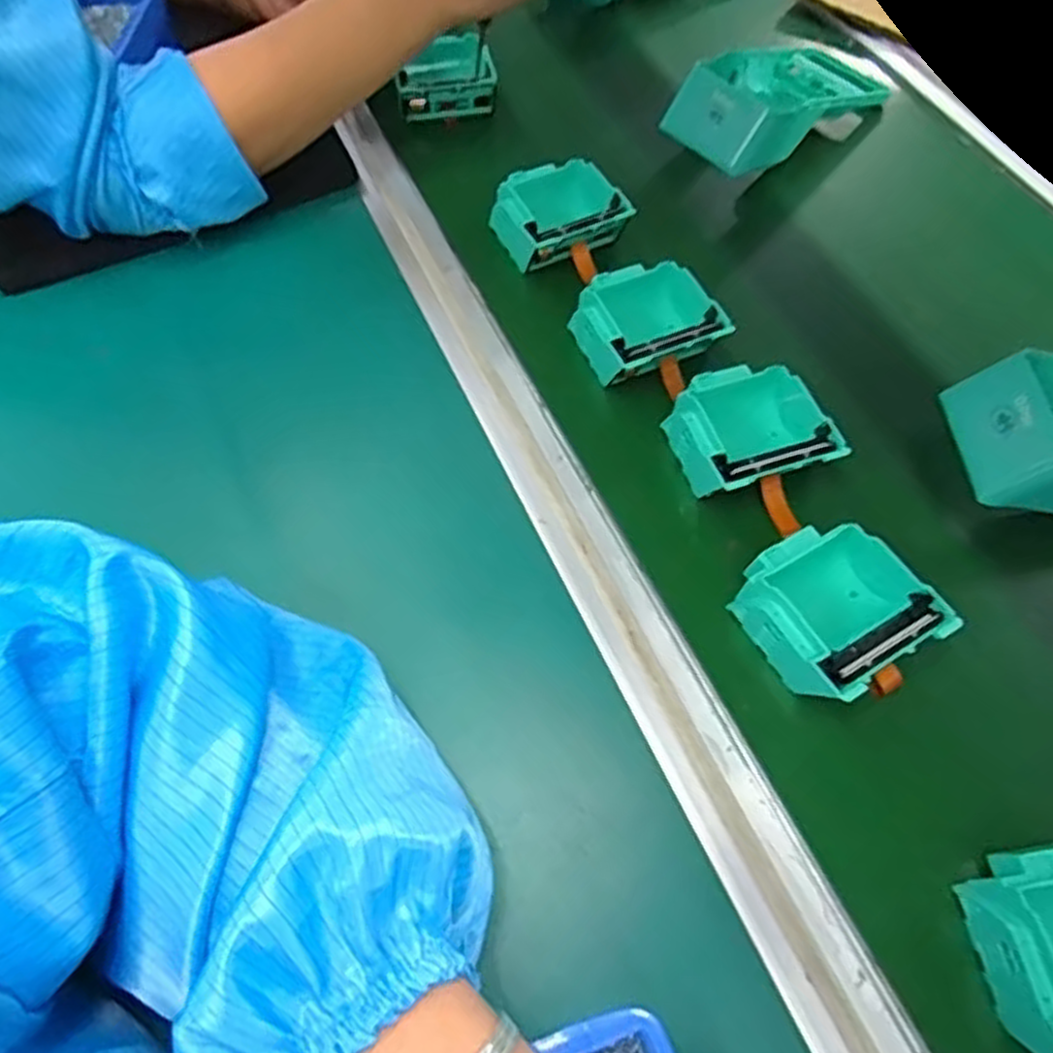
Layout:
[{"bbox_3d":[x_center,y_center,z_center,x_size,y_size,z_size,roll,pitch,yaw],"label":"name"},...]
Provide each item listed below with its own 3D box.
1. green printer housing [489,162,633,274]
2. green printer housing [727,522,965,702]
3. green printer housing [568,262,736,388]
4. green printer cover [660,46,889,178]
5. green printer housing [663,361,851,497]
[{"bbox_3d":[0.020,-0.209,0.529,0.080,0.040,0.070,-21,63,-10],"label":"green printer housing"},{"bbox_3d":[0.149,0.041,0.386,0.077,0.039,0.082,-28,64,-14],"label":"green printer housing"},{"bbox_3d":[0.070,-0.123,0.480,0.081,0.041,0.076,-22,63,-10],"label":"green printer housing"},{"bbox_3d":[0.193,-0.324,0.588,0.189,0.059,0.090,-37,67,-17],"label":"green printer cover"},{"bbox_3d":[0.122,-0.052,0.438,0.076,0.039,0.075,-14,62,-6],"label":"green printer housing"}]

